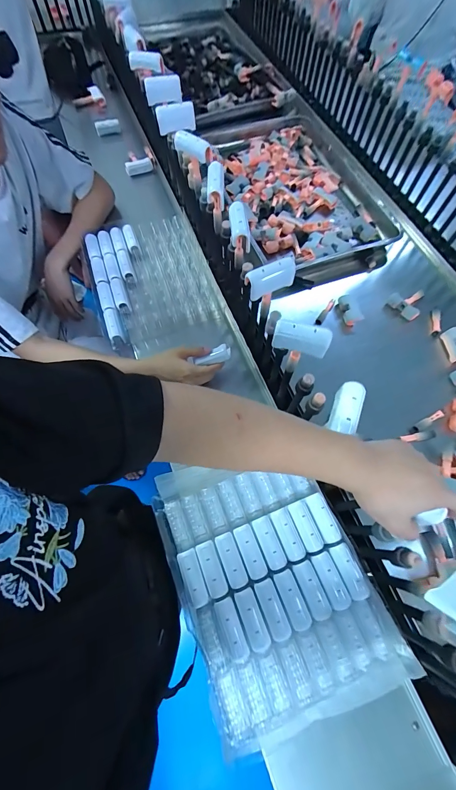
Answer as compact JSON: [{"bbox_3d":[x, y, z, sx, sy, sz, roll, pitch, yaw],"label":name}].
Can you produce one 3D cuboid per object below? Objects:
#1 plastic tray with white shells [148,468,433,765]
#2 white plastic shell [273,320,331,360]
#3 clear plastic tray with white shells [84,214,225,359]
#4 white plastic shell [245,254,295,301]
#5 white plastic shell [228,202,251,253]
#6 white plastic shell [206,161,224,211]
[{"bbox_3d":[0.063,0.274,0.477,0.270,0.034,0.370,-19,70,-9],"label":"plastic tray with white shells"},{"bbox_3d":[0.103,-0.080,0.433,0.077,0.045,0.019,10,35,-1],"label":"white plastic shell"},{"bbox_3d":[-0.179,-0.286,0.759,0.273,0.037,0.351,-18,70,-9],"label":"clear plastic tray with white shells"},{"bbox_3d":[0.066,-0.180,0.476,0.073,0.049,0.022,-24,71,-11],"label":"white plastic shell"},{"bbox_3d":[0.019,-0.273,0.503,0.031,0.027,0.077,-14,96,-8],"label":"white plastic shell"},{"bbox_3d":[-0.023,-0.377,0.556,0.030,0.032,0.088,-1,68,-2],"label":"white plastic shell"}]

